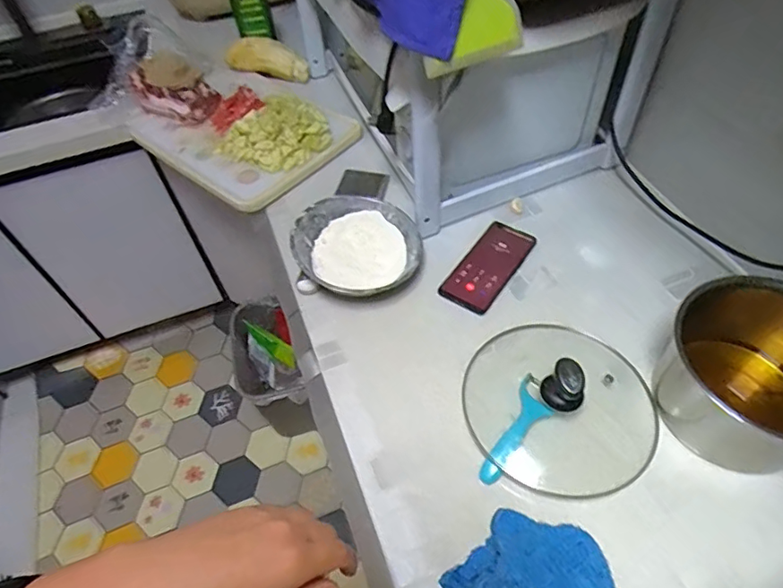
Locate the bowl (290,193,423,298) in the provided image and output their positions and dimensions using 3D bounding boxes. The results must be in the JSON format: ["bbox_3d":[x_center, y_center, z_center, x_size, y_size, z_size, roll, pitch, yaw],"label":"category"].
[{"bbox_3d":[-0.048,-0.066,0.774,0.173,0.073,0.169,-2,53,3],"label":"bowl"}]

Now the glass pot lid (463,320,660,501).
[{"bbox_3d":[0.197,0.115,0.613,0.215,0.069,0.209,-2,53,3],"label":"glass pot lid"}]

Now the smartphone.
[{"bbox_3d":[0.144,-0.044,0.777,0.076,0.013,0.163,29,60,24],"label":"smartphone"}]

